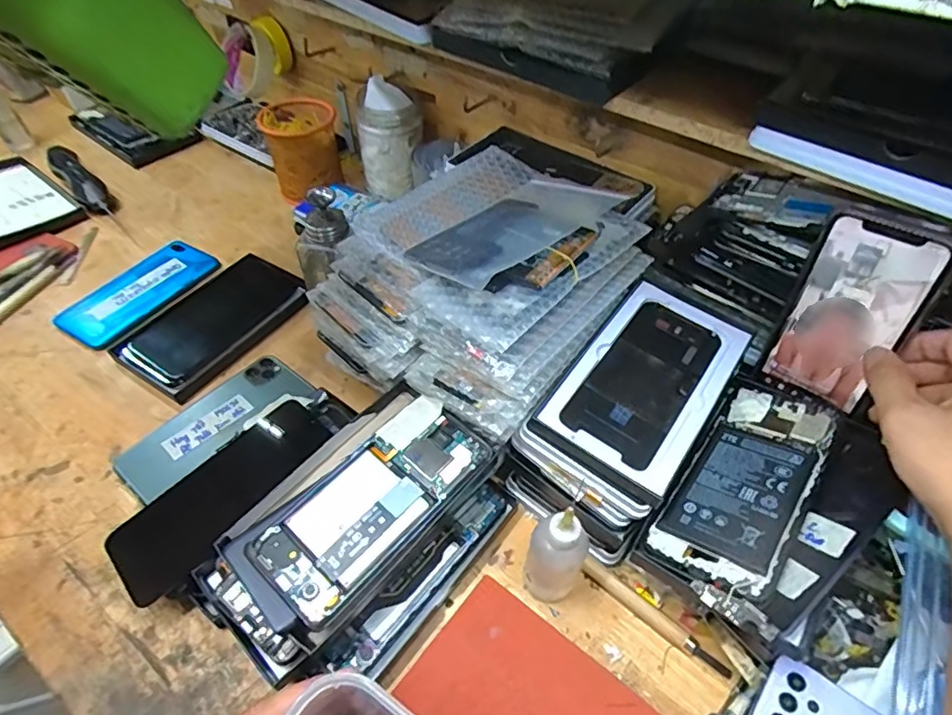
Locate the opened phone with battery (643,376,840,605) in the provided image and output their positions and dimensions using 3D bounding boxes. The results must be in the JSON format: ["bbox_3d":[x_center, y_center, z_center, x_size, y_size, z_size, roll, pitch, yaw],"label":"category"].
[{"bbox_3d":[0.184,0.079,0.373,0.073,0.007,0.170,21,52,38],"label":"opened phone with battery"}]

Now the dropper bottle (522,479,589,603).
[{"bbox_3d":[0.051,0.120,0.347,0.033,0.107,0.027,29,55,23],"label":"dropper bottle"}]

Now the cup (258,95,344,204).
[{"bbox_3d":[-0.213,-0.259,0.688,0.084,0.090,0.096,-15,51,-12],"label":"cup"}]

